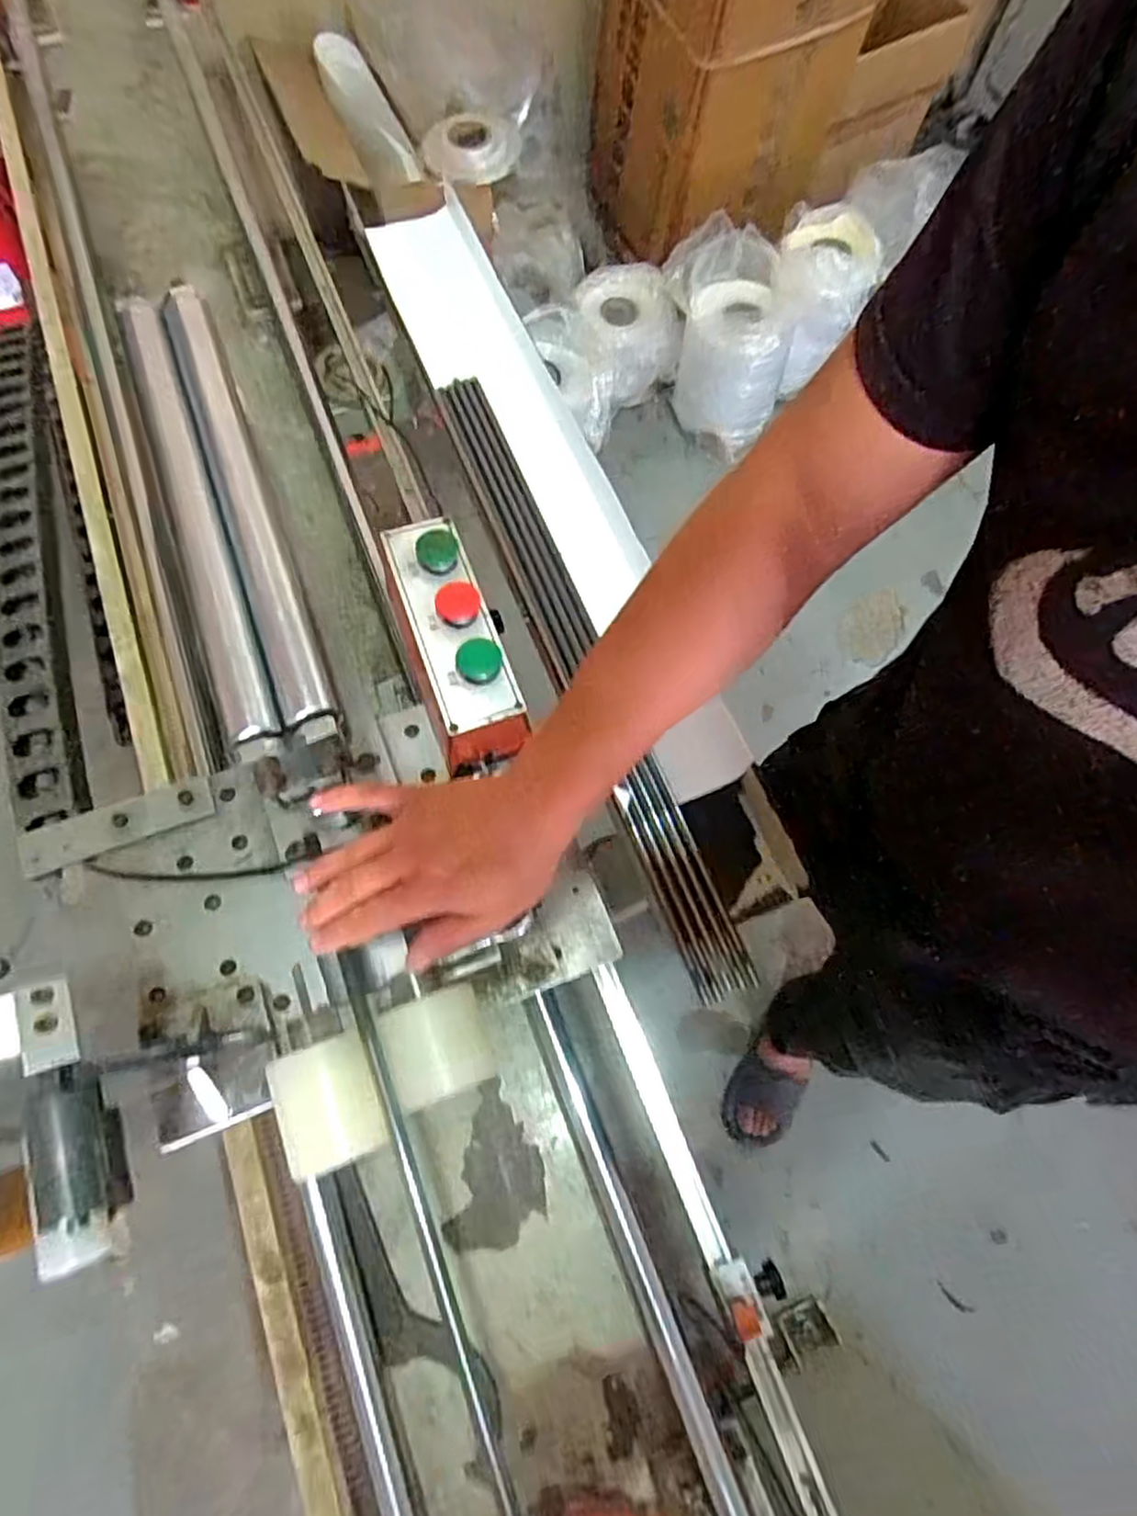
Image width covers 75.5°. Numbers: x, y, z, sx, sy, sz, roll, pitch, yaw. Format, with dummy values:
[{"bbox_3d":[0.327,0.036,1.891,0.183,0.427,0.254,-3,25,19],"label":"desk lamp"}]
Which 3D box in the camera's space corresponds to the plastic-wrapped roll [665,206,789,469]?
[{"bbox_3d":[0.366,-0.939,1.694,0.218,0.378,0.283,-13,69,-3],"label":"plastic-wrapped roll"}]

